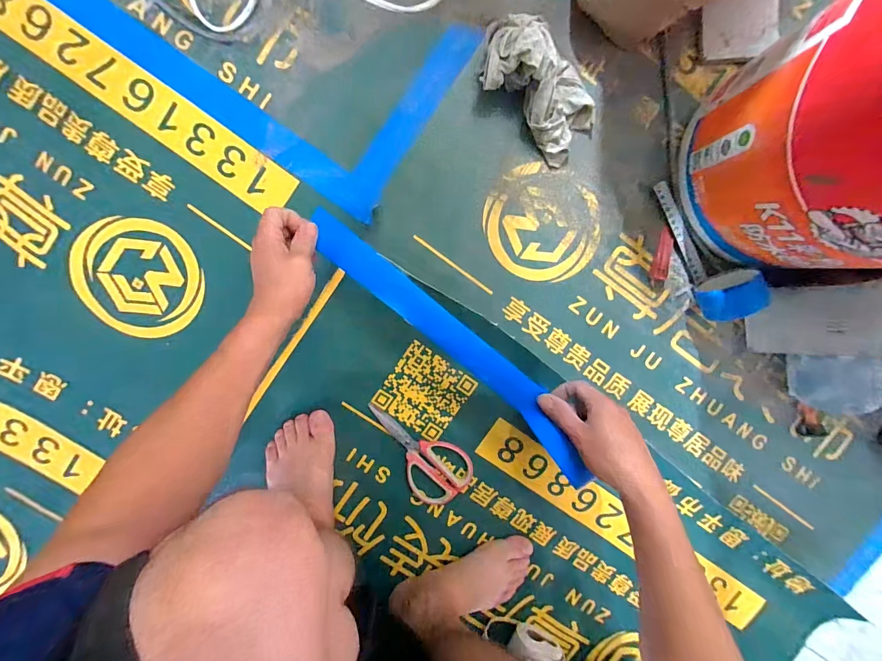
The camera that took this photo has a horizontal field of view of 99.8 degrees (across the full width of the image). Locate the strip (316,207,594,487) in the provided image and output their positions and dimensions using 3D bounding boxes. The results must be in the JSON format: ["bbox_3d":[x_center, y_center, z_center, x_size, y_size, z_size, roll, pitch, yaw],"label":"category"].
[{"bbox_3d":[0.018,0.013,0.441,0.416,0.037,0.055,42,93,2],"label":"strip"}]

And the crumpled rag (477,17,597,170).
[{"bbox_3d":[0.128,-0.309,0.464,0.169,0.076,0.101,37,94,-7],"label":"crumpled rag"}]

